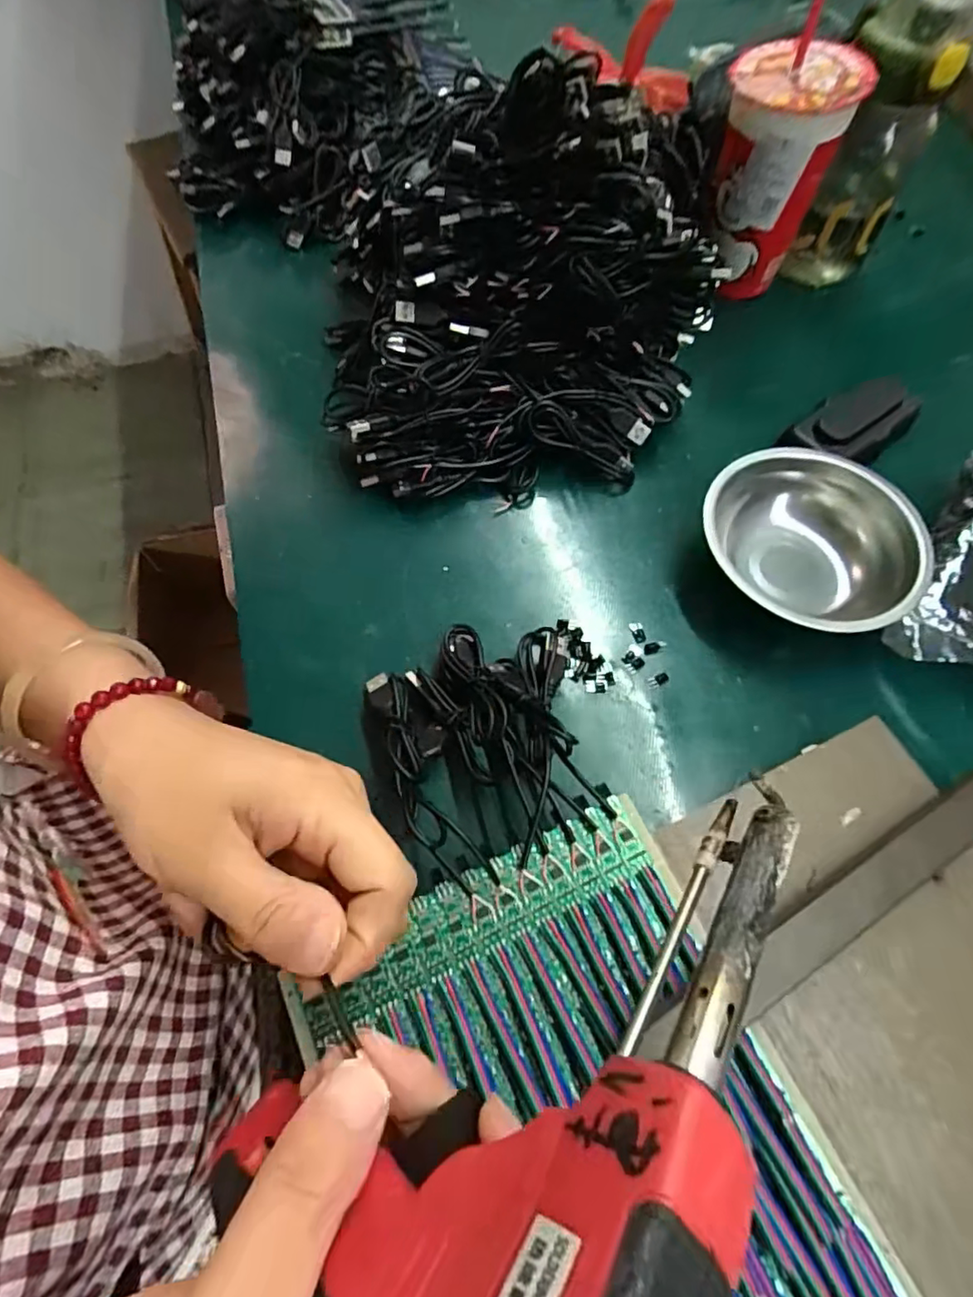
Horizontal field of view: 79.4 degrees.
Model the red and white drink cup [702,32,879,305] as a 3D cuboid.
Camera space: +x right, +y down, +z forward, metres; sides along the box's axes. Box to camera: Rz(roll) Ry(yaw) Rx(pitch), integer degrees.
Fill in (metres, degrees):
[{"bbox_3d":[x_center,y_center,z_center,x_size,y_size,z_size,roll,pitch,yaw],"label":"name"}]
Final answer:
[{"bbox_3d":[0.211,-0.358,0.449,0.082,0.130,0.080,0,64,0],"label":"red and white drink cup"}]

